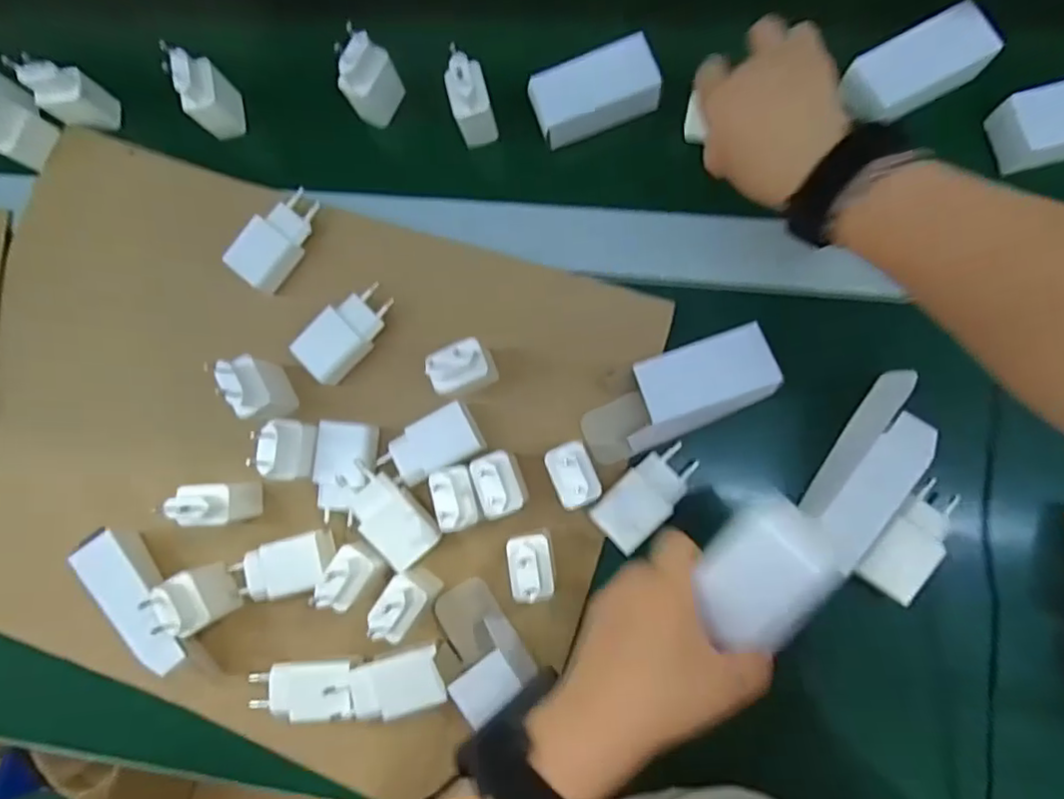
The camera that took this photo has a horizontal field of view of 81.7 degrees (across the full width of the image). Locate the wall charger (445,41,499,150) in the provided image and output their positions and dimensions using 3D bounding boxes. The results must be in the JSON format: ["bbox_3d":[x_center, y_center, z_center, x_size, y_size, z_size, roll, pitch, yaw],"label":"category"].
[{"bbox_3d":[-0.047,-0.227,0.467,0.029,0.075,0.035,-17,82,4],"label":"wall charger"}]

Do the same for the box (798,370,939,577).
[{"bbox_3d":[0.222,0.045,0.411,0.042,0.055,0.125,35,88,8],"label":"box"}]

